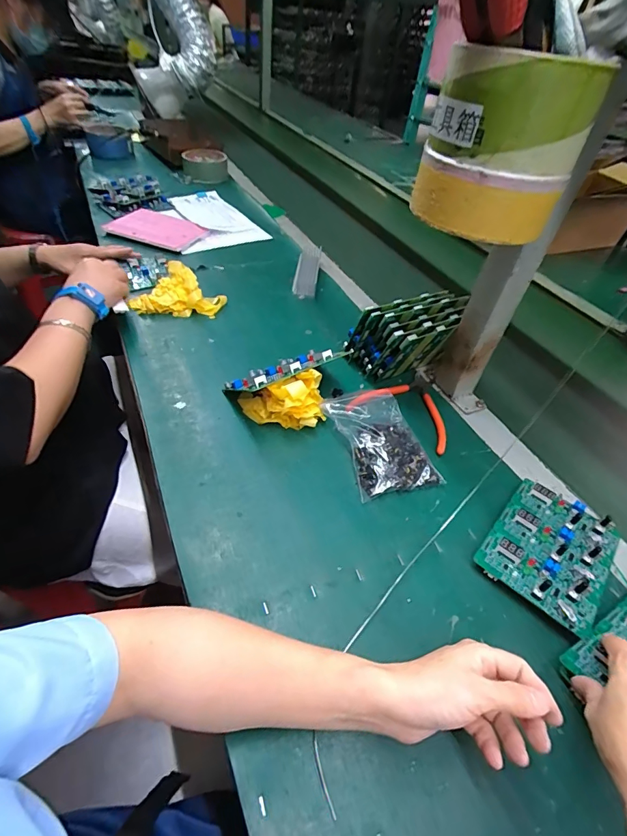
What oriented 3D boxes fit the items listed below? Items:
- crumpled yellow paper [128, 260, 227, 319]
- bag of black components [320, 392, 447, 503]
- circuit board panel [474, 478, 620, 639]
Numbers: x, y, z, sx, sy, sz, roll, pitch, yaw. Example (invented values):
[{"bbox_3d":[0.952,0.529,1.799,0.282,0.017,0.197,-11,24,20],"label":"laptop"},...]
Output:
[{"bbox_3d":[-0.222,-0.206,0.657,0.139,0.054,0.073,1,52,-1],"label":"crumpled yellow paper"},{"bbox_3d":[0.078,0.021,0.492,0.098,0.029,0.152,-15,54,-13],"label":"bag of black components"},{"bbox_3d":[0.242,0.129,0.409,0.103,0.028,0.141,38,60,24],"label":"circuit board panel"}]

